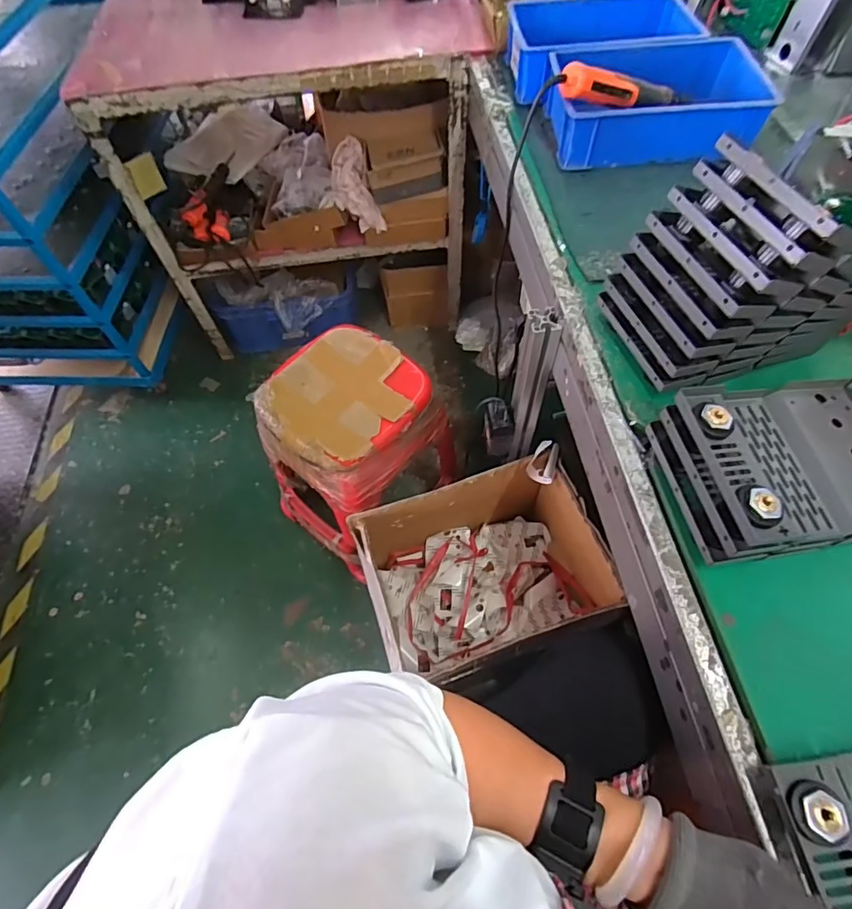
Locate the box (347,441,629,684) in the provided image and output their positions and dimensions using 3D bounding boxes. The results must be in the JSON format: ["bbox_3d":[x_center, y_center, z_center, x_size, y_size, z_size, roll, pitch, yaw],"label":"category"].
[{"bbox_3d":[0.094,0.204,0.903,0.364,0.286,0.233,-17,62,-6],"label":"box"}]

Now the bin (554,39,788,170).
[{"bbox_3d":[0.357,-0.546,0.765,0.305,0.075,0.211,0,61,3],"label":"bin"}]

